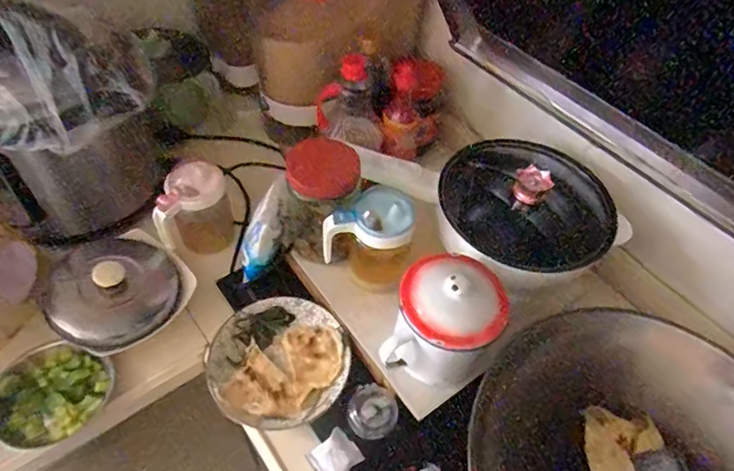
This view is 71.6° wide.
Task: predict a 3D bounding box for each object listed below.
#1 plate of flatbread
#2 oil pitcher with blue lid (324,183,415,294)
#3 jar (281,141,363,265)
[{"bbox_3d":[-0.114,0.164,0.667,0.175,0.022,0.171,2,52,-3],"label":"plate of flatbread"},{"bbox_3d":[-0.001,0.009,0.678,0.110,0.136,0.078,5,52,-1],"label":"oil pitcher with blue lid"},{"bbox_3d":[-0.067,-0.050,0.693,0.087,0.143,0.092,2,52,-3],"label":"jar"}]

